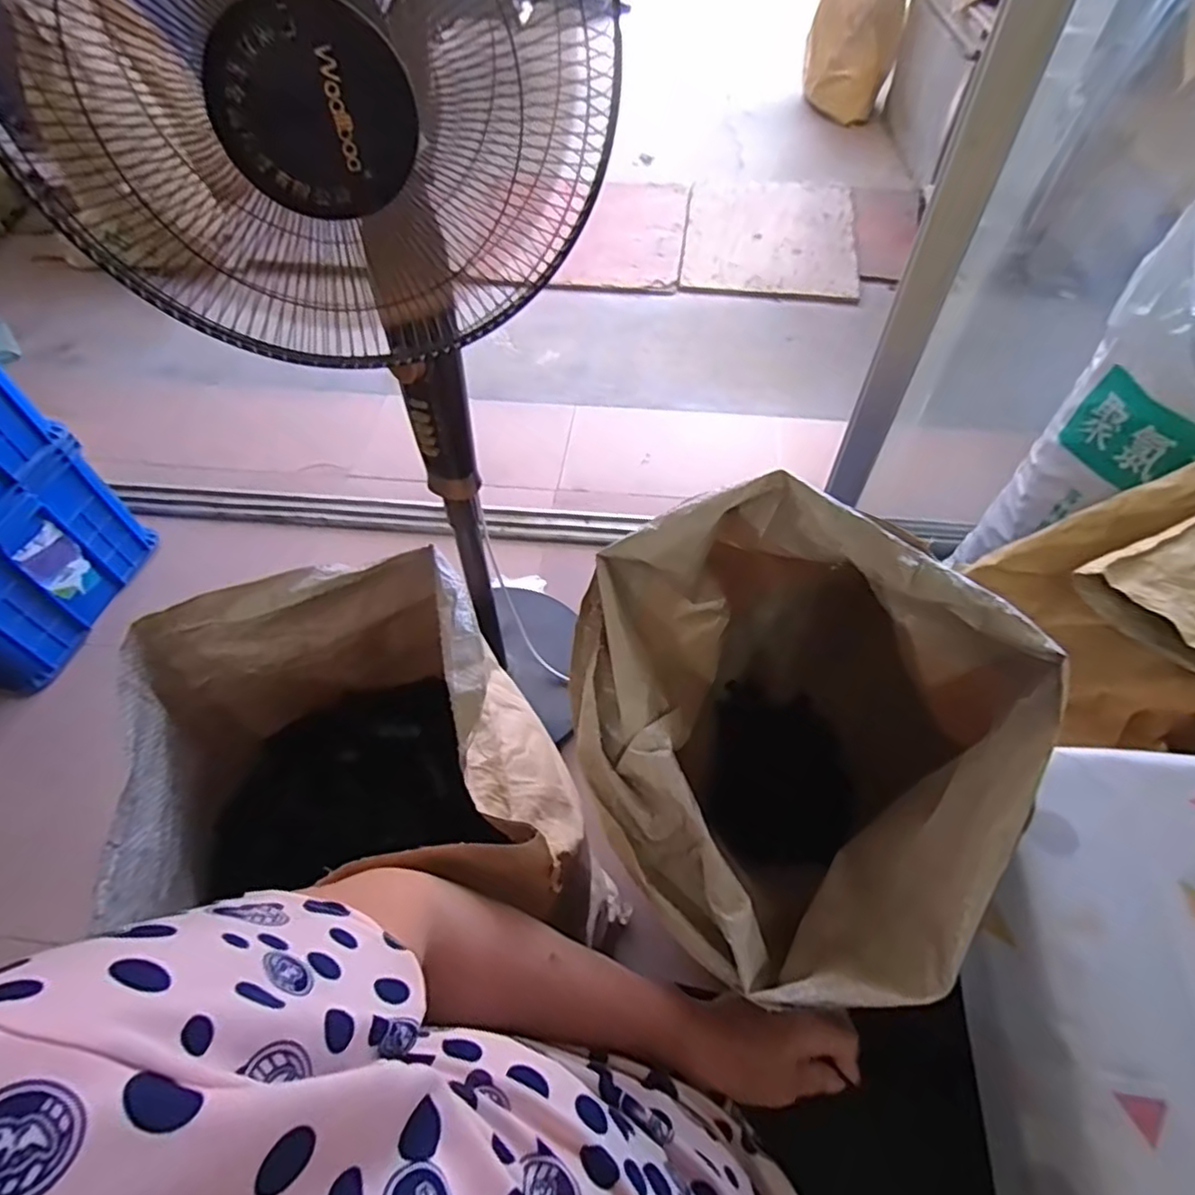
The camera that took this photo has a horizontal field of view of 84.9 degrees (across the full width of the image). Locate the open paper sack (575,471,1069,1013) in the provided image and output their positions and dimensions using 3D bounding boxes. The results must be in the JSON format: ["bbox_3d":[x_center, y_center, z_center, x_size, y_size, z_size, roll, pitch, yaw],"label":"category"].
[{"bbox_3d":[0.172,0.113,0.686,0.323,0.546,0.350,18,88,13],"label":"open paper sack"}]

